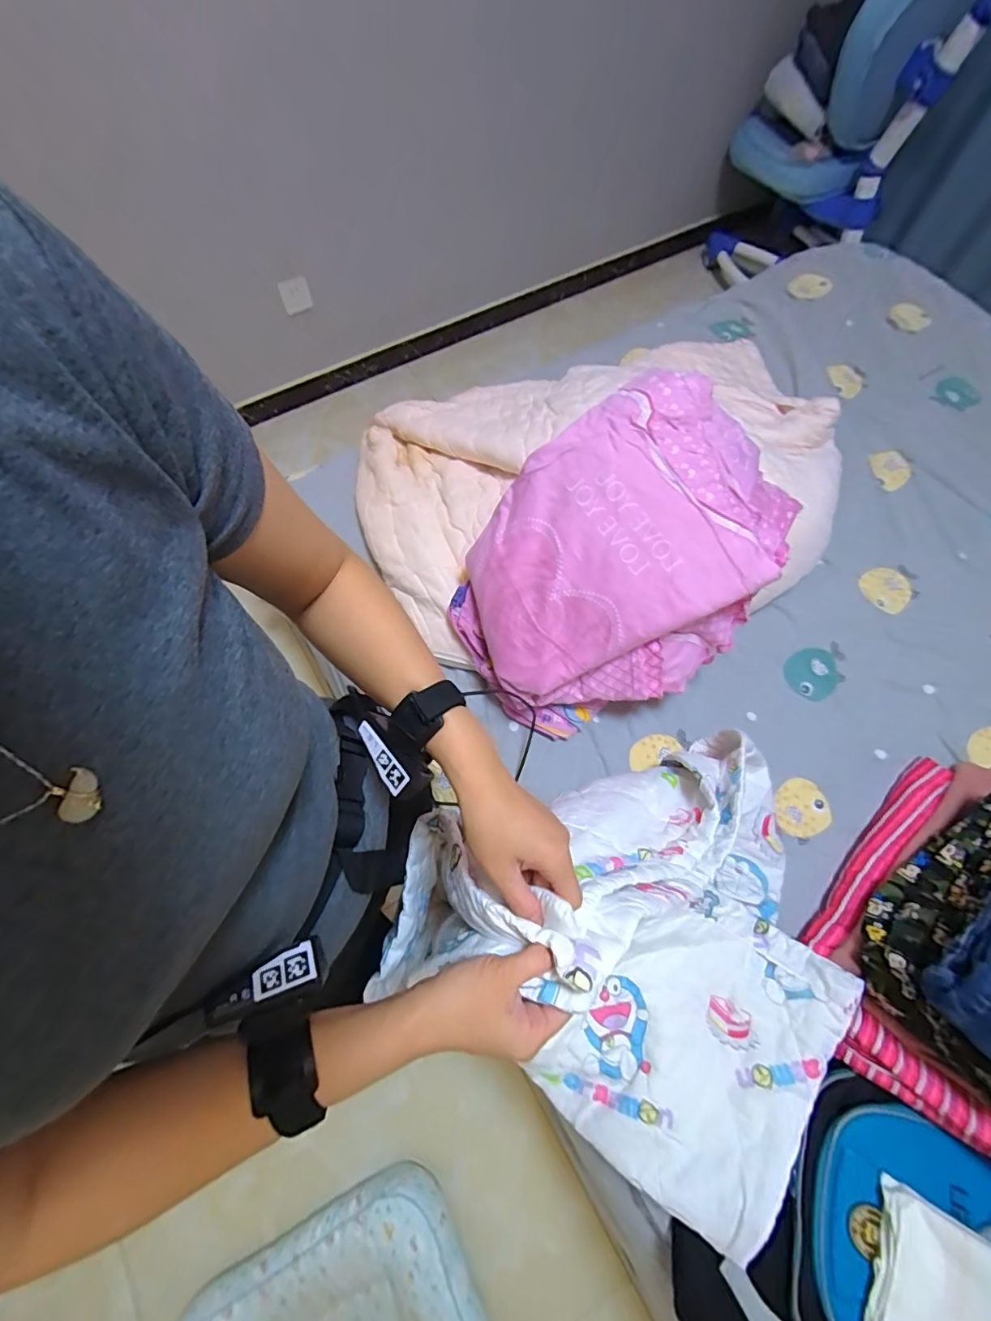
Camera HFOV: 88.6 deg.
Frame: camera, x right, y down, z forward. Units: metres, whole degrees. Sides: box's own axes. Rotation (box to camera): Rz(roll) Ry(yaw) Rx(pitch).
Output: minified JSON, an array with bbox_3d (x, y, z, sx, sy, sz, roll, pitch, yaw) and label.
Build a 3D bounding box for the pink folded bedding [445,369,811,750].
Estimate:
[{"bbox_3d":[0.199,-0.141,0.788,0.498,0.329,0.361,-30,71,-12],"label":"pink folded bedding"}]

